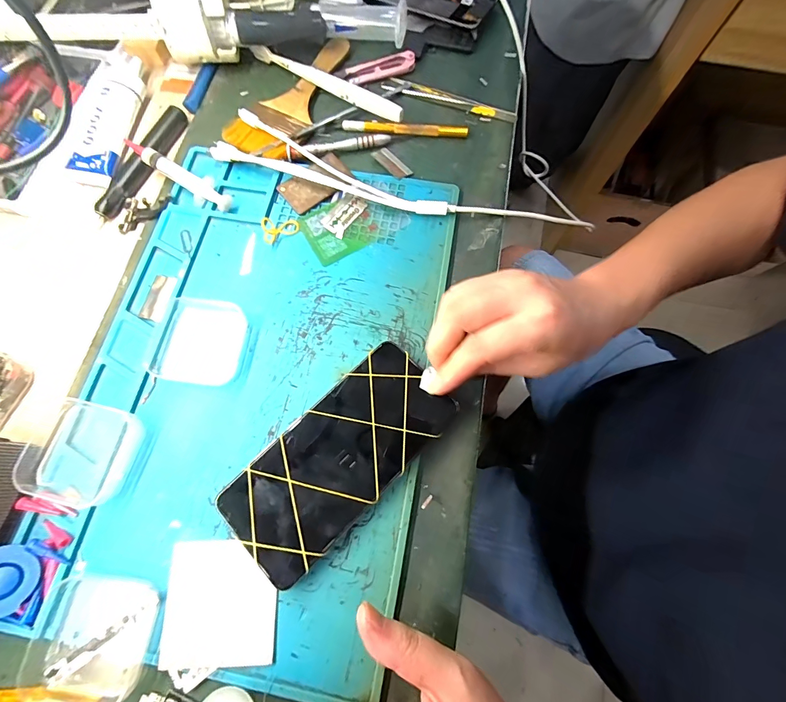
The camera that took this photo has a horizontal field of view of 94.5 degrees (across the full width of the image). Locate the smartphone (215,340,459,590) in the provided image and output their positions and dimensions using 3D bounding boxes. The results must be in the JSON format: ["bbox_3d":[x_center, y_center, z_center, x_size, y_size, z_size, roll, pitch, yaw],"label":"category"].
[{"bbox_3d":[-0.035,0.069,0.247,0.157,0.013,0.075,-42,77,-12],"label":"smartphone"}]

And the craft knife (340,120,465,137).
[{"bbox_3d":[0.011,-0.207,0.337,0.115,0.008,0.009,5,72,2],"label":"craft knife"}]

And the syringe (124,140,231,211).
[{"bbox_3d":[-0.184,-0.154,0.315,0.104,0.016,0.022,35,76,11],"label":"syringe"}]

